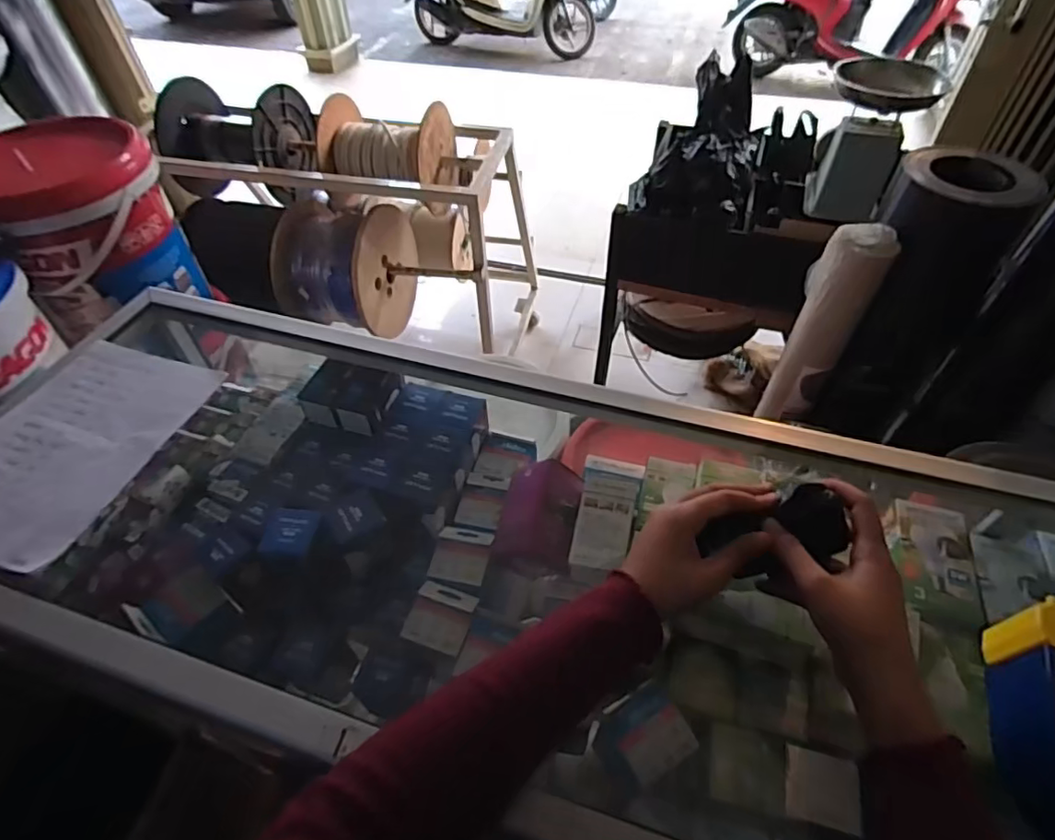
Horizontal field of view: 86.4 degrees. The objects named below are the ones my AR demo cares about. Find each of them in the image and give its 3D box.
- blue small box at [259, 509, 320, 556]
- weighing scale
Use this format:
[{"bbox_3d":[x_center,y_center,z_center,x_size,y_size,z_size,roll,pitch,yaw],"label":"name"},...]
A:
[{"bbox_3d":[-0.239,0.114,0.570,0.046,0.016,0.046,2,49,3],"label":"blue small box"},{"bbox_3d":[0.882,-0.728,1.467,0.226,0.336,0.229,22,53,19],"label":"weighing scale"}]

